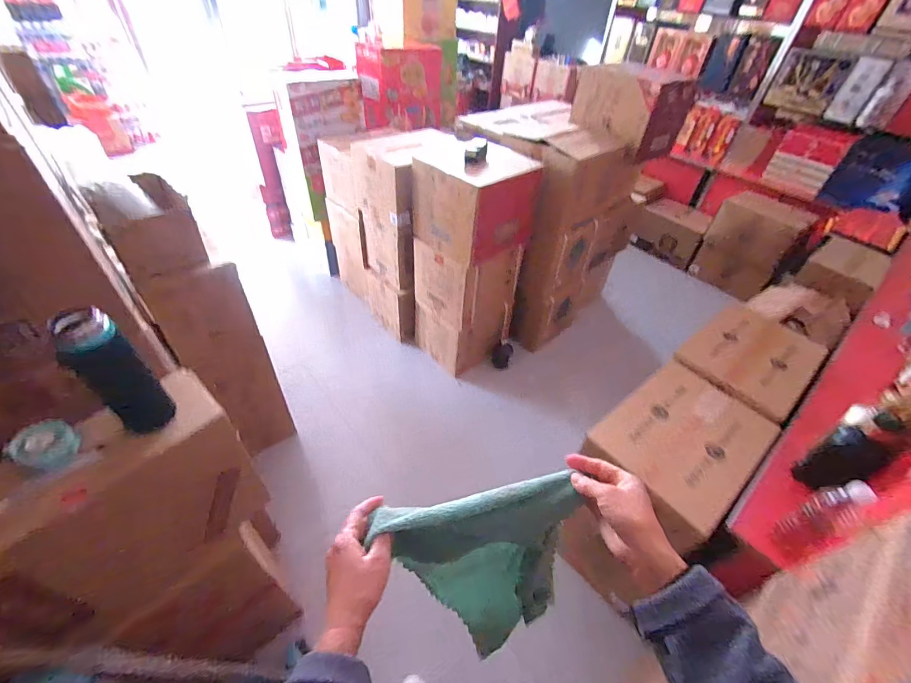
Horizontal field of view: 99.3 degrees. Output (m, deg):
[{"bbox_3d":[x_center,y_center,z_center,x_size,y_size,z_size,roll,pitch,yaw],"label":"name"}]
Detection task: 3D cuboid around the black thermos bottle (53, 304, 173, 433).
[{"bbox_3d":[-0.478,0.048,0.551,0.059,0.207,0.070,23,45,16],"label":"black thermos bottle"}]

